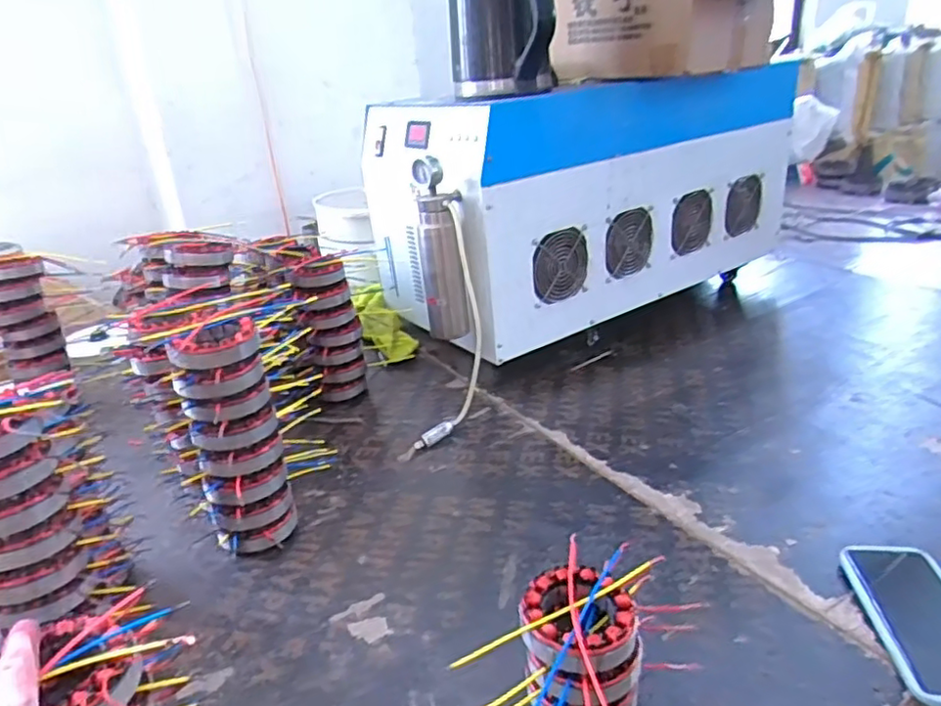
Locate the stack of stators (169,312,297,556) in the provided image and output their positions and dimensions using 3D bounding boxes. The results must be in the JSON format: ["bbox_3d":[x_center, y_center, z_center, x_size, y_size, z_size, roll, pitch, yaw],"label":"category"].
[{"bbox_3d":[-0.249,0.097,0.688,0.089,0.251,0.078,-15,25,-21],"label":"stack of stators"}]

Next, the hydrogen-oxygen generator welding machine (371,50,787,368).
[{"bbox_3d":[0.213,-0.300,1.206,0.805,0.363,0.386,-20,29,-30],"label":"hydrogen-oxygen generator welding machine"}]

